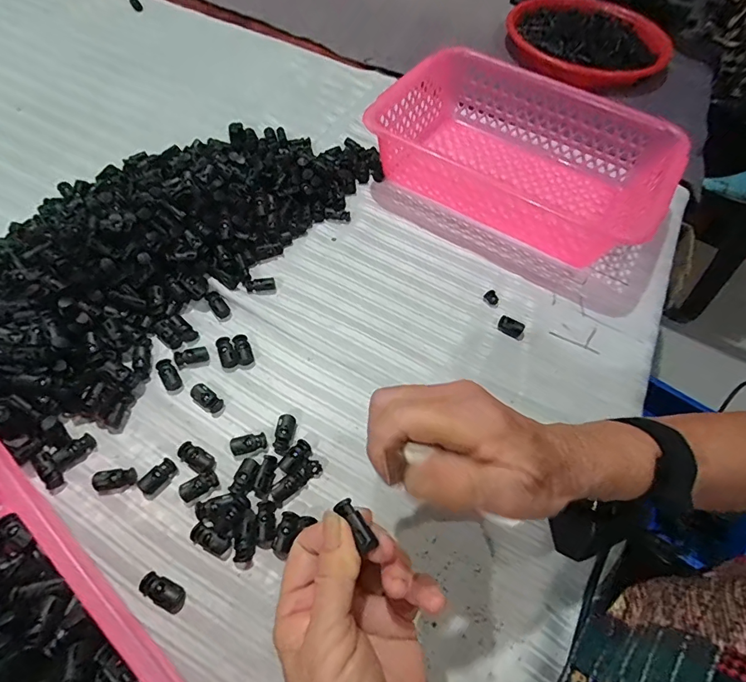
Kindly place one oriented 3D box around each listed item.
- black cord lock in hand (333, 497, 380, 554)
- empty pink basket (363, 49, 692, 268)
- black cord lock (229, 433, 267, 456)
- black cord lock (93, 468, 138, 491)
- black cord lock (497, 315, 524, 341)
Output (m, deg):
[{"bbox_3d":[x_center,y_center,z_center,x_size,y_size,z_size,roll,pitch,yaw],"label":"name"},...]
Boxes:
[{"bbox_3d":[-0.008,0.092,0.219,0.009,0.006,0.026,-31,65,-19],"label":"black cord lock in hand"},{"bbox_3d":[0.154,-0.197,0.465,0.298,0.079,0.176,29,62,14],"label":"empty pink basket"},{"bbox_3d":[-0.096,0.079,0.338,0.026,0.009,0.015,-8,60,-7],"label":"black cord lock"},{"bbox_3d":[-0.187,0.100,0.316,0.028,0.009,0.013,-10,60,-9],"label":"black cord lock"},{"bbox_3d":[0.128,-0.013,0.403,0.025,0.008,0.014,27,62,13],"label":"black cord lock"}]

